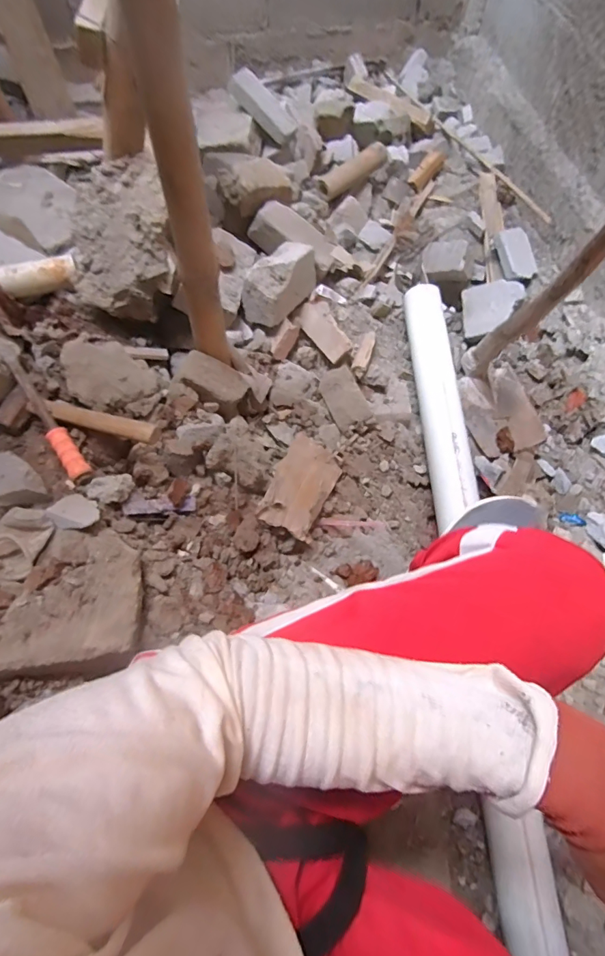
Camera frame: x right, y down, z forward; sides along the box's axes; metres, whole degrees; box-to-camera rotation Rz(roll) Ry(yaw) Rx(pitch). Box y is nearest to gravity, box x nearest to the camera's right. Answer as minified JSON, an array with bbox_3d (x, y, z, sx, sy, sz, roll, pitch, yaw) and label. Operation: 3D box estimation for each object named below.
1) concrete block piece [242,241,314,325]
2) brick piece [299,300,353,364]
[{"bbox_3d":[-0.046,-0.426,0.991,0.094,0.099,0.205,22,65,11],"label":"concrete block piece"},{"bbox_3d":[0.053,-0.334,1.043,0.072,0.038,0.159,-34,72,8],"label":"brick piece"}]

